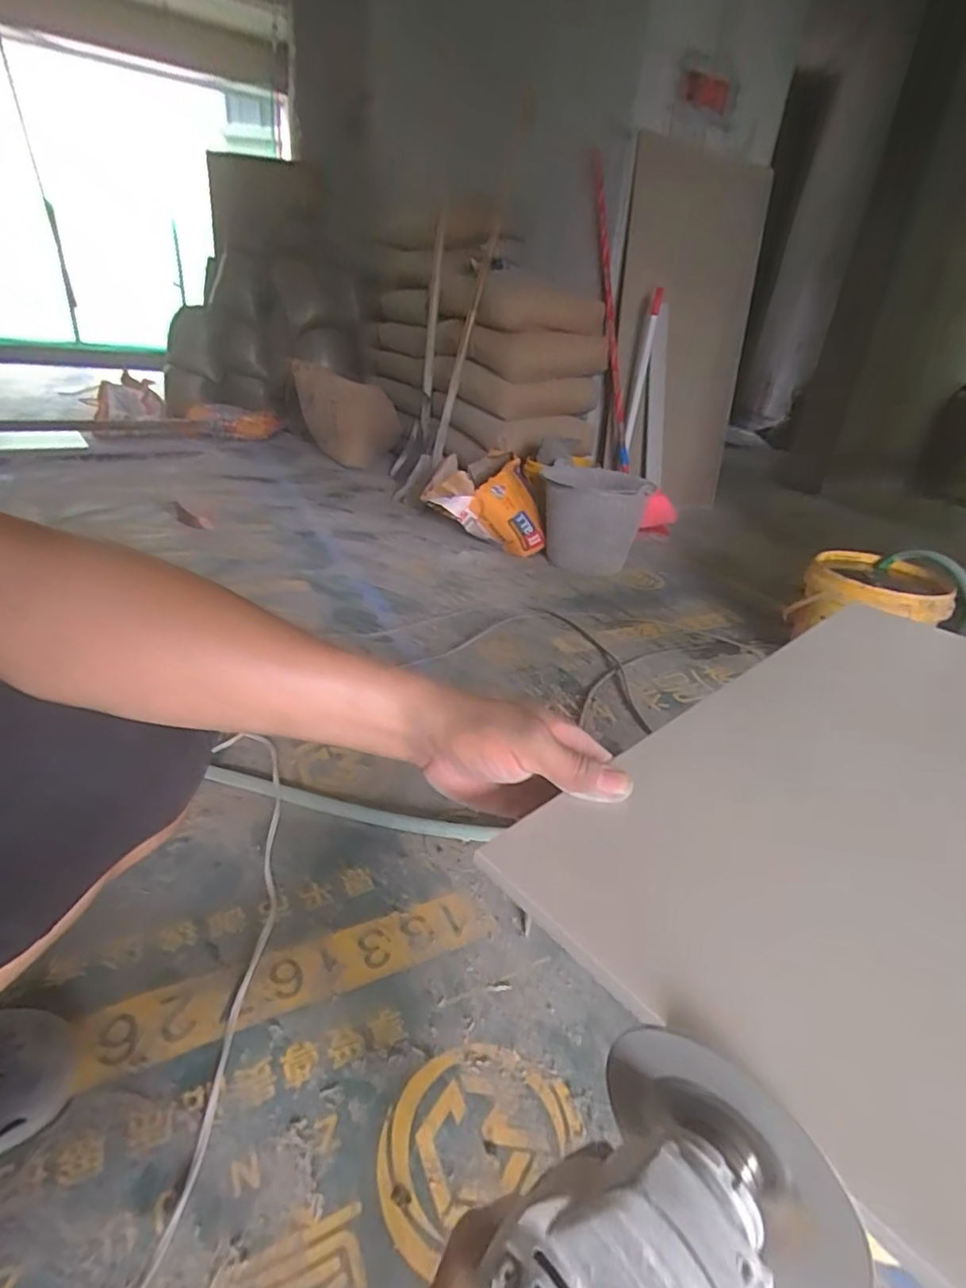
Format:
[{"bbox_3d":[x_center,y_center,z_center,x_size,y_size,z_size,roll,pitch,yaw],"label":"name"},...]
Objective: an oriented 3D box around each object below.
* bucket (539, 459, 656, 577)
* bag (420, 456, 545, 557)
[{"bbox_3d":[0.313,-0.367,1.736,0.291,0.256,0.308,5,28,0],"label":"bucket"},{"bbox_3d":[0.001,-0.419,1.791,0.358,0.223,0.203,2,28,-5],"label":"bag"}]

